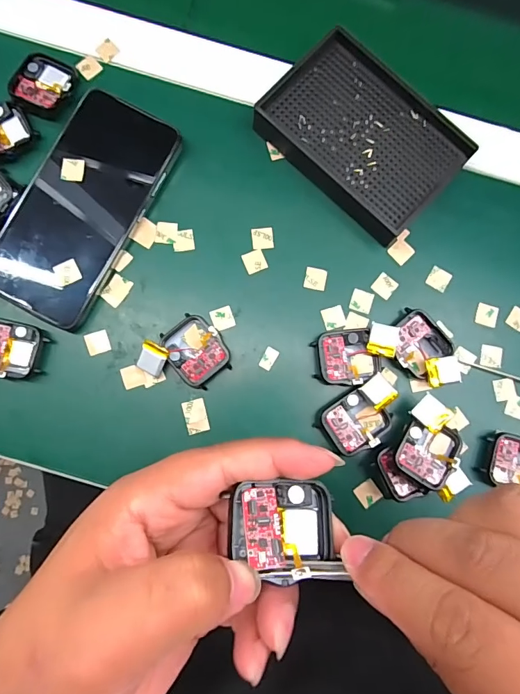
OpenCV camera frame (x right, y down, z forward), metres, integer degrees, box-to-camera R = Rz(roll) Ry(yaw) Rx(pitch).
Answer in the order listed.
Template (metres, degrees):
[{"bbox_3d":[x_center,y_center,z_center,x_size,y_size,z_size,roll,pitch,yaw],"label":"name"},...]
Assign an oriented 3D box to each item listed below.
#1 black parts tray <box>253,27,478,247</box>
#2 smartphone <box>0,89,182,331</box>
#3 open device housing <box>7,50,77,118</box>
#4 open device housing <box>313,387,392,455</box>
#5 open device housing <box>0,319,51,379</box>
[{"bbox_3d":[0.077,-0.155,0.301,0.135,0.021,0.095,43,85,1],"label":"black parts tray"},{"bbox_3d":[-0.126,-0.098,0.292,0.079,0.014,0.159,26,84,0],"label":"smartphone"},{"bbox_3d":[-0.158,-0.191,0.300,0.040,0.007,0.045,17,84,-1],"label":"open device housing"},{"bbox_3d":[0.066,0.052,0.286,0.042,0.016,0.038,-36,88,-5],"label":"open device housing"},{"bbox_3d":[-0.173,0.001,0.283,0.044,0.011,0.037,12,85,-2],"label":"open device housing"}]

